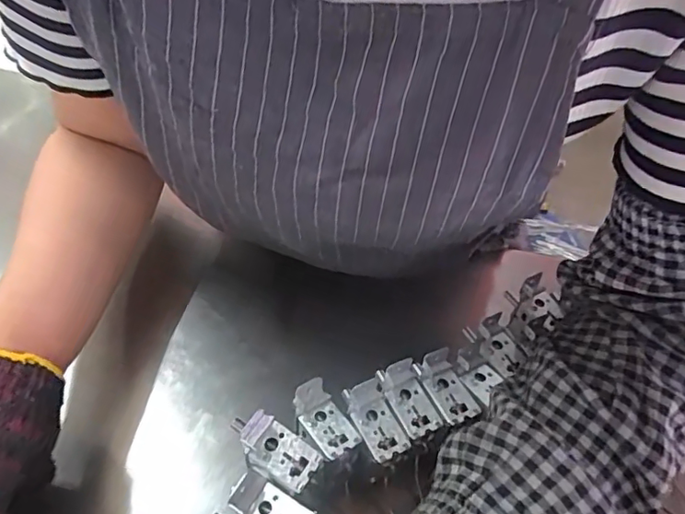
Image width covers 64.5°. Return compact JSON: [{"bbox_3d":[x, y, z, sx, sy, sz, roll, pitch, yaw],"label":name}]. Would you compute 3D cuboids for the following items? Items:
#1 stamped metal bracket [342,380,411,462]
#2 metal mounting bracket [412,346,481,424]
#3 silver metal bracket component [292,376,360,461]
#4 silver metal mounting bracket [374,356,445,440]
[{"bbox_3d":[0.018,0.091,0.305,0.023,0.007,0.044,-19,57,-18],"label":"stamped metal bracket"},{"bbox_3d":[0.061,0.075,0.321,0.025,0.012,0.041,-18,56,-17],"label":"metal mounting bracket"},{"bbox_3d":[-0.011,0.089,0.300,0.023,0.011,0.042,-29,60,-23],"label":"silver metal bracket component"},{"bbox_3d":[0.040,0.080,0.312,0.024,0.014,0.040,-23,58,-20],"label":"silver metal mounting bracket"}]

